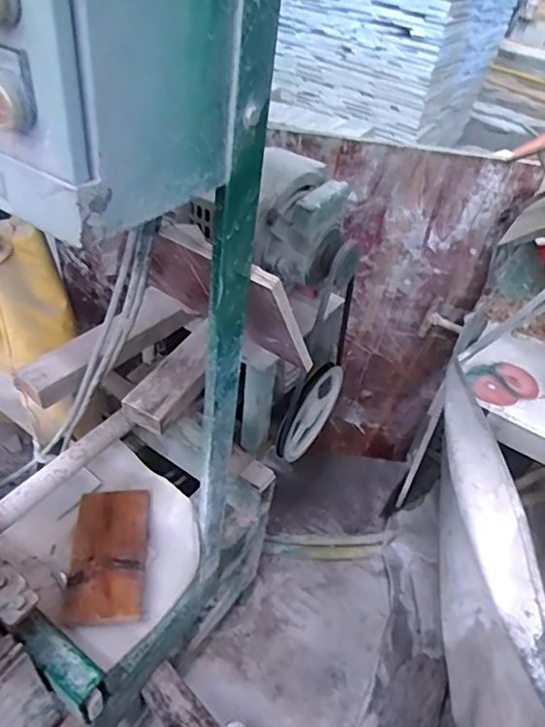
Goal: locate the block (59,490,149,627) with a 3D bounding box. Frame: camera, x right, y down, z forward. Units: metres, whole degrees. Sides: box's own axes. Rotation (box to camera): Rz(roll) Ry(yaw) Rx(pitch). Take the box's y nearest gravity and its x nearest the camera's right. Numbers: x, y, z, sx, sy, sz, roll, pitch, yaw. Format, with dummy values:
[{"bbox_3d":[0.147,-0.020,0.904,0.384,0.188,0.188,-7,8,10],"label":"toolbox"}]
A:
[{"bbox_3d":[-0.281,0.325,0.945,0.120,0.036,0.239,0,43,-8],"label":"block"}]

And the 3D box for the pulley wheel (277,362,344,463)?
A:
[{"bbox_3d":[0.076,0.090,1.034,0.021,0.184,0.204,28,46,21],"label":"pulley wheel"}]

